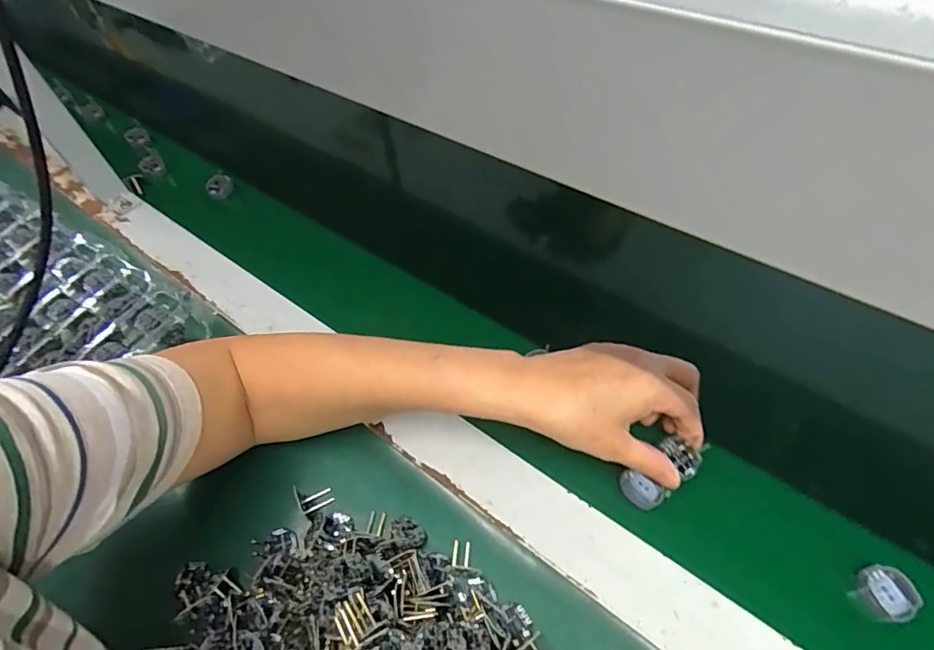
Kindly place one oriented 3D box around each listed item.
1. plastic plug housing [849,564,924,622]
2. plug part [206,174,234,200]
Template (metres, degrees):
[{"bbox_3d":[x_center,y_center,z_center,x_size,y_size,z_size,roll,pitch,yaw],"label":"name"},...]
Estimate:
[{"bbox_3d":[0.256,0.166,0.308,0.027,0.020,0.030,-16,54,-6],"label":"plastic plug housing"},{"bbox_3d":[-0.301,-0.168,0.609,0.030,0.035,0.015,-29,56,-14],"label":"plug part"}]

